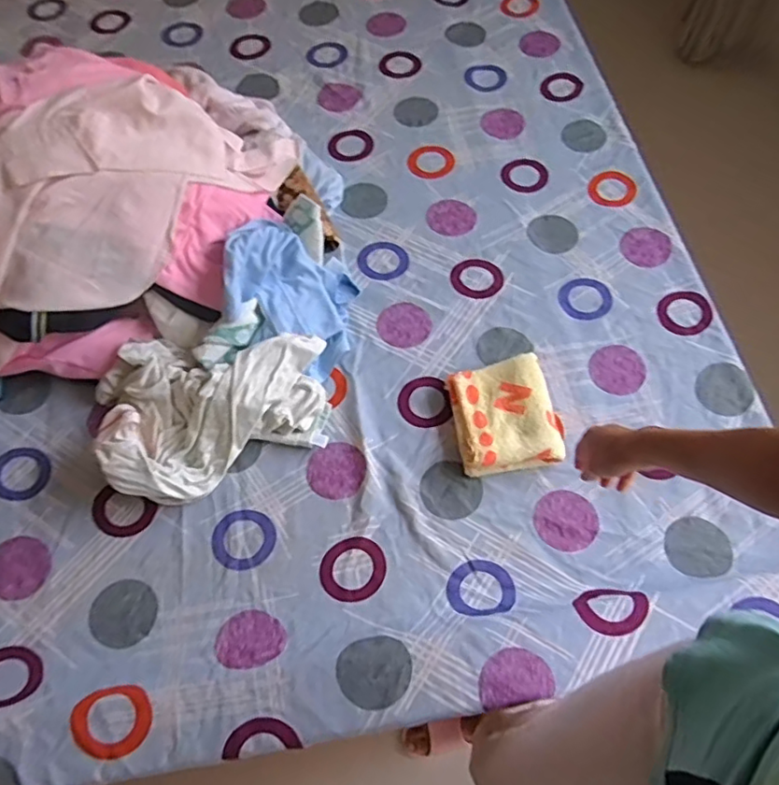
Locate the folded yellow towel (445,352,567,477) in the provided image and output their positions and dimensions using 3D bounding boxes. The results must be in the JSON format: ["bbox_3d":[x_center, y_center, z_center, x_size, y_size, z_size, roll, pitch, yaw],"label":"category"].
[{"bbox_3d":[0.186,0.035,0.941,0.166,0.050,0.179,-9,66,-4],"label":"folded yellow towel"}]

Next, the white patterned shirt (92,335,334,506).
[{"bbox_3d":[-0.270,0.002,0.931,0.361,0.093,0.269,-23,68,-10],"label":"white patterned shirt"}]

